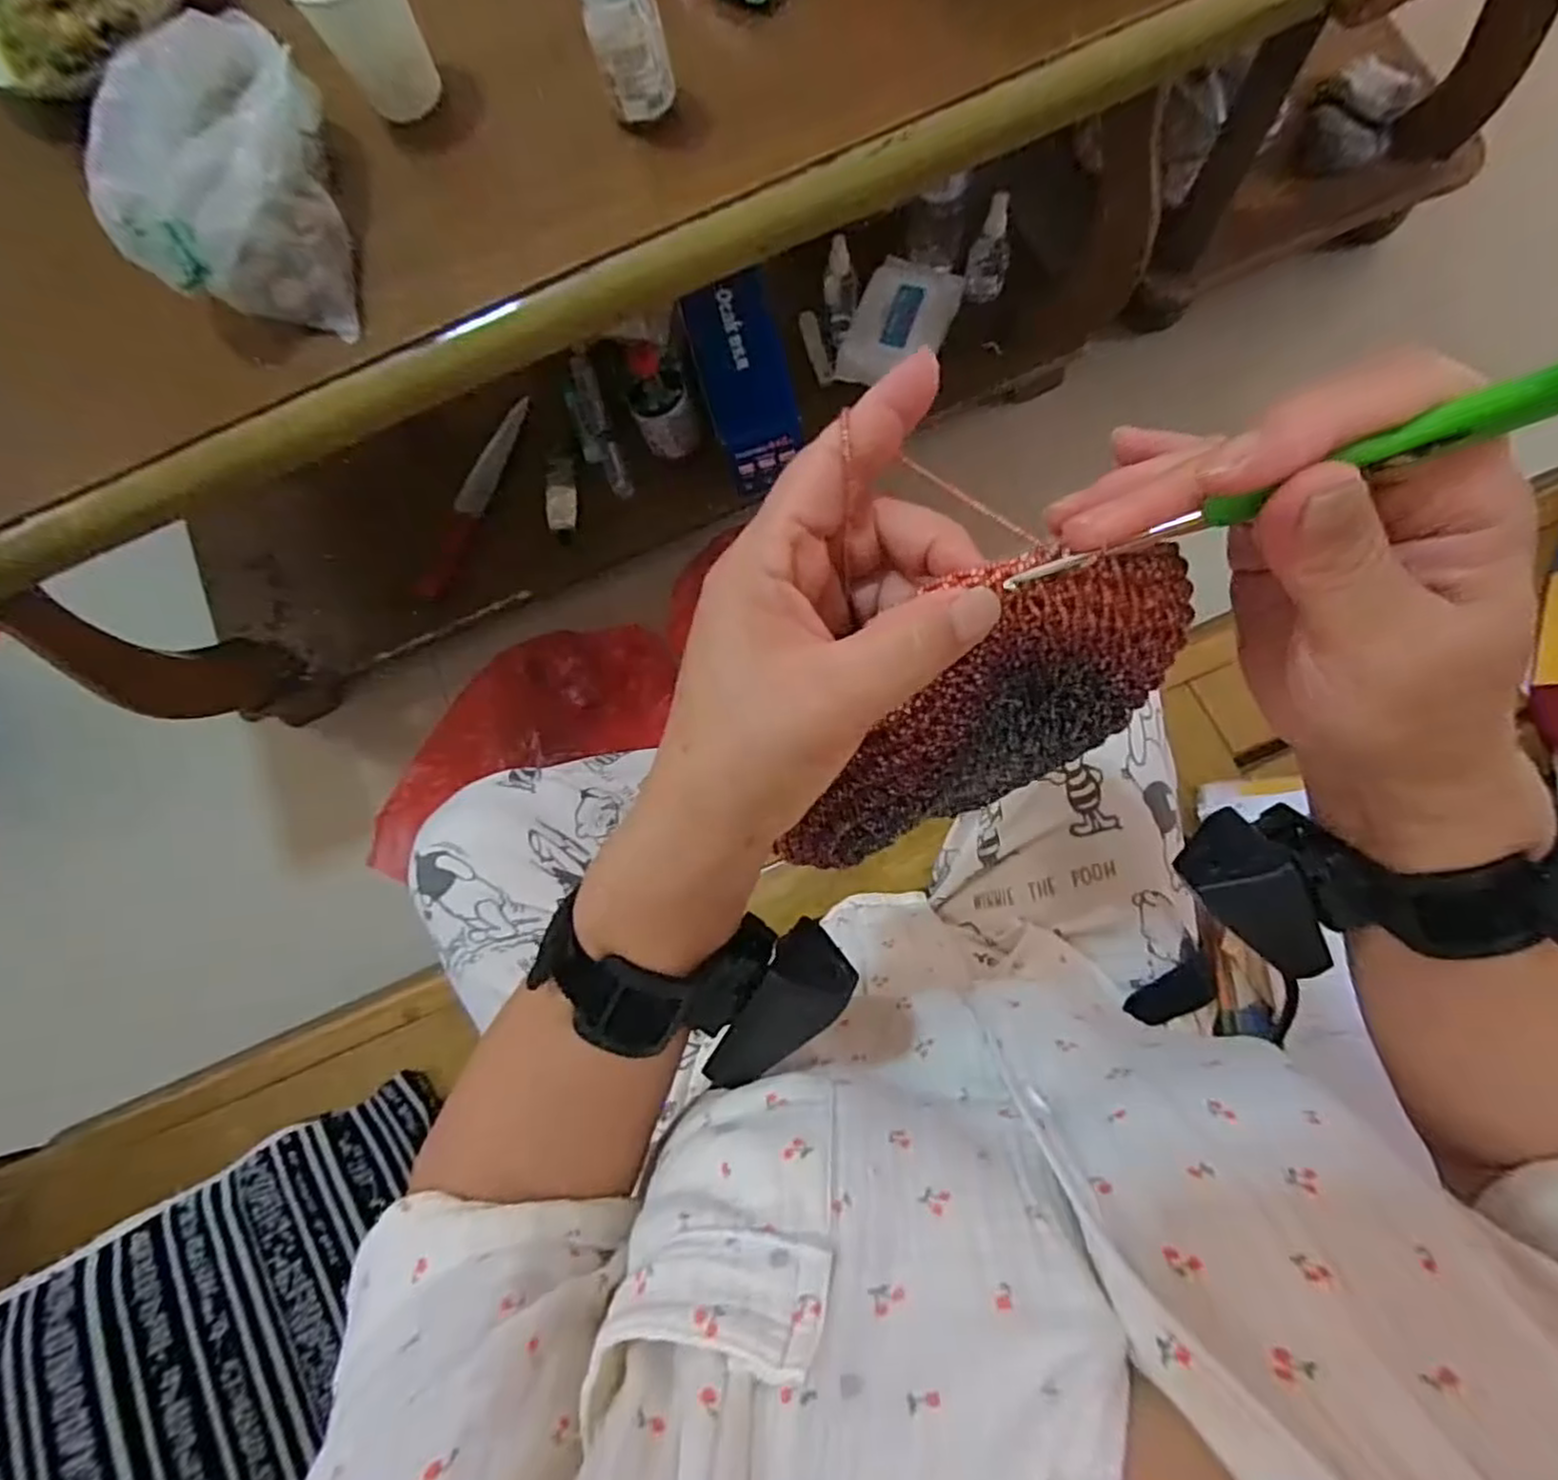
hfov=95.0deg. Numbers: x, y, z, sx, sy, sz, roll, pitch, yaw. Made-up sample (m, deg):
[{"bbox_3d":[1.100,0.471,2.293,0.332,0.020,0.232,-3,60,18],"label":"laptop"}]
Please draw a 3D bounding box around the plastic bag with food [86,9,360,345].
[{"bbox_3d":[-0.347,-0.359,0.453,0.093,0.089,0.167,-8,82,4],"label":"plastic bag with food"}]

